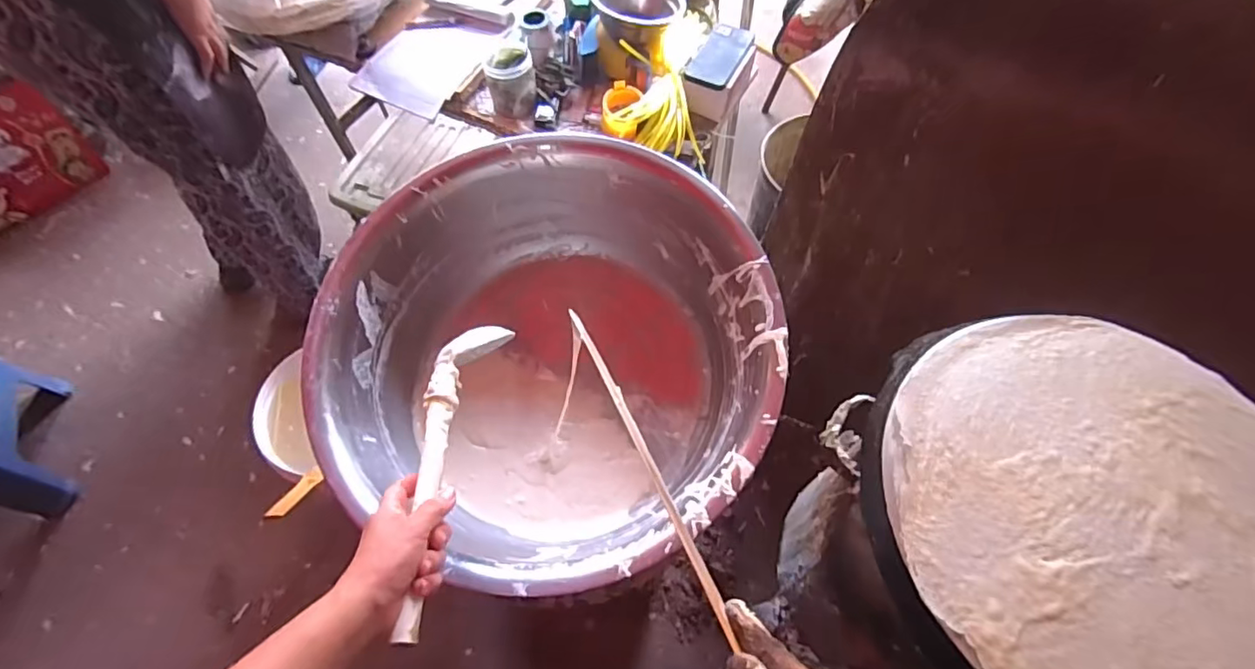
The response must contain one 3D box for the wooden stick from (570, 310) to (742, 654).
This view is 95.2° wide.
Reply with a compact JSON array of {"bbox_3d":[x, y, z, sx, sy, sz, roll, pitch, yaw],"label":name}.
[{"bbox_3d":[0.011,0.097,0.499,0.012,0.016,0.335,-20,52,-12],"label":"wooden stick"}]

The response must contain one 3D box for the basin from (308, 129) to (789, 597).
[{"bbox_3d":[-0.095,0.028,0.742,0.535,0.232,0.511,0,60,-1],"label":"basin"}]

